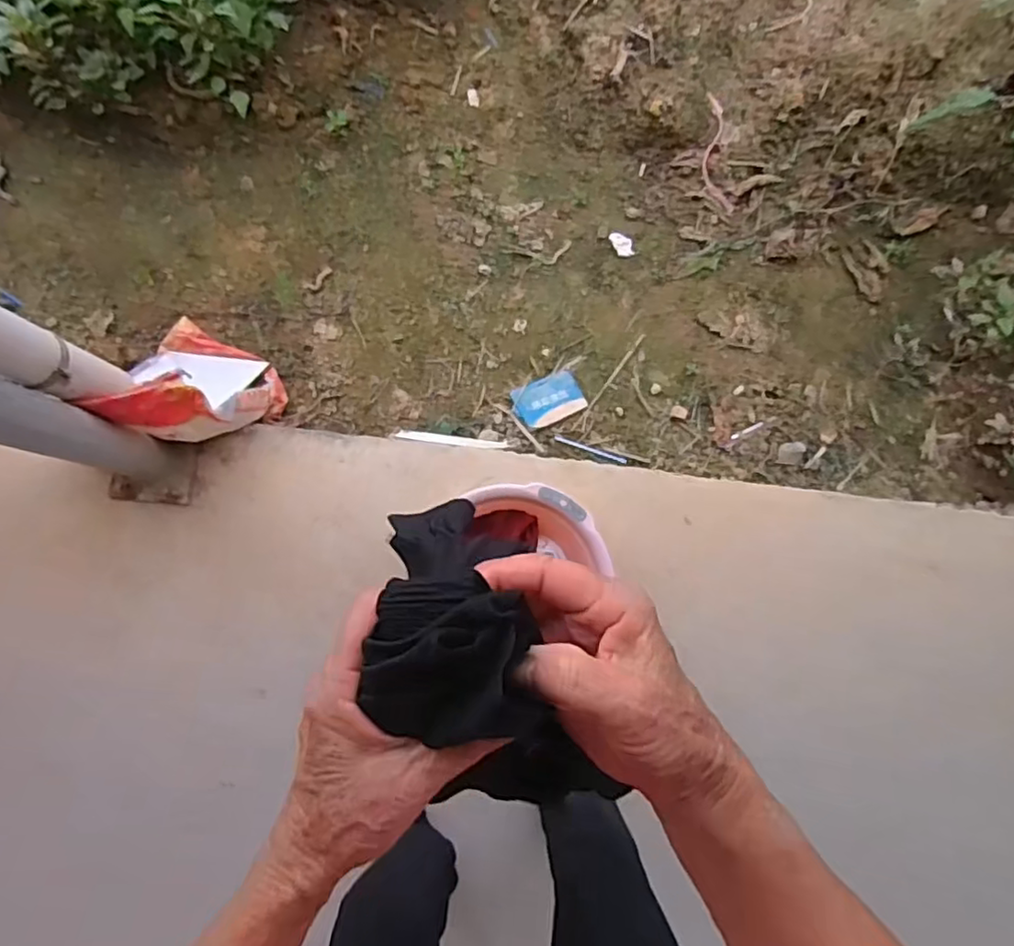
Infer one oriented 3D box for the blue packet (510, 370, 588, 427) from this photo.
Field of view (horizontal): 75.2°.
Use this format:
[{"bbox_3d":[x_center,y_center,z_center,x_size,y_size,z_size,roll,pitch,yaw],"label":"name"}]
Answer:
[{"bbox_3d":[0.080,-0.141,1.268,0.133,0.007,0.096,-22,64,-9],"label":"blue packet"}]

